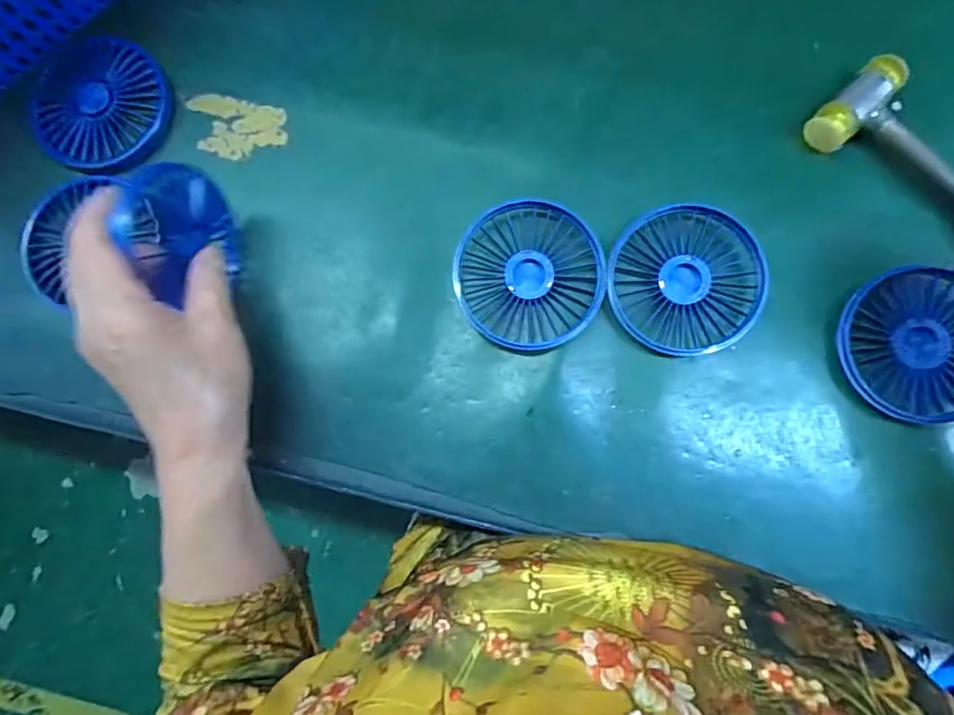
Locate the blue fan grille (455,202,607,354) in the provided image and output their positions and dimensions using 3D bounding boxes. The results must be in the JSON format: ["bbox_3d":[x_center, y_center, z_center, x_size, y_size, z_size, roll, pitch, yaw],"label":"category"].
[{"bbox_3d":[0.032,-0.050,0.333,0.086,0.014,0.084,0,84,3],"label":"blue fan grille"}]

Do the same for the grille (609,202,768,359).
[{"bbox_3d":[0.123,-0.045,0.326,0.086,0.017,0.083,0,84,3],"label":"grille"}]

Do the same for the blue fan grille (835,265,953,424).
[{"bbox_3d":[0.255,-0.006,0.317,0.092,0.021,0.082,23,86,5],"label":"blue fan grille"}]

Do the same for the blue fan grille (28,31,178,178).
[{"bbox_3d":[-0.246,-0.167,0.367,0.081,0.018,0.088,0,84,3],"label":"blue fan grille"}]

